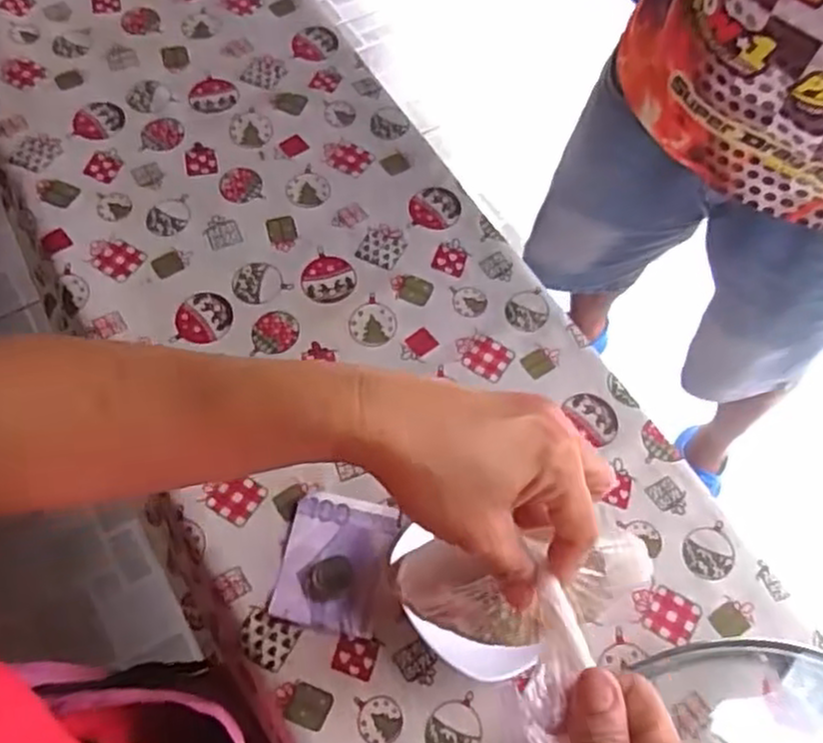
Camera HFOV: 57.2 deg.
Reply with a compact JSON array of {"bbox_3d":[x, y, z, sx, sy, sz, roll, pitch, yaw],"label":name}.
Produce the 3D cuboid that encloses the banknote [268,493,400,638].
[{"bbox_3d":[-0.046,0.124,0.485,0.074,0.012,0.083,10,64,1],"label":"banknote"}]

